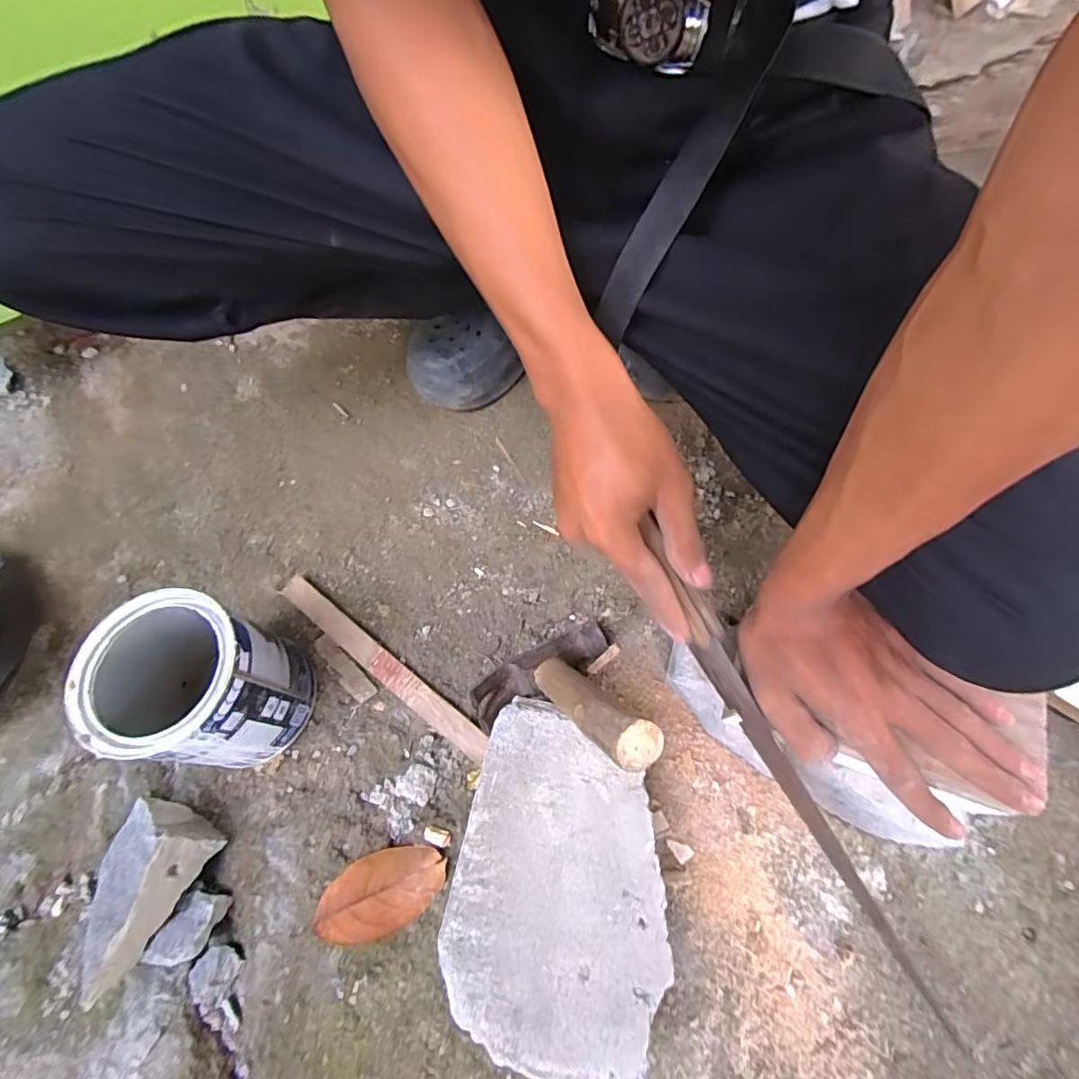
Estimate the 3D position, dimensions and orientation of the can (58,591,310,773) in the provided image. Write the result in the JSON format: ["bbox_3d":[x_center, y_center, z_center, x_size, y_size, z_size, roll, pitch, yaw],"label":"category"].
[{"bbox_3d":[-0.251,0.114,0.418,0.109,0.130,0.103,-1,64,1],"label":"can"}]

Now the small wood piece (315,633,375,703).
[{"bbox_3d":[-0.172,0.112,0.484,0.021,0.010,0.071,-40,69,-17],"label":"small wood piece"}]

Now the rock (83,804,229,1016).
[{"bbox_3d":[-0.300,0.253,0.400,0.075,0.048,0.113,26,67,13],"label":"rock"}]

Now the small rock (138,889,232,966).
[{"bbox_3d":[-0.255,0.284,0.400,0.032,0.023,0.049,22,66,12],"label":"small rock"}]

